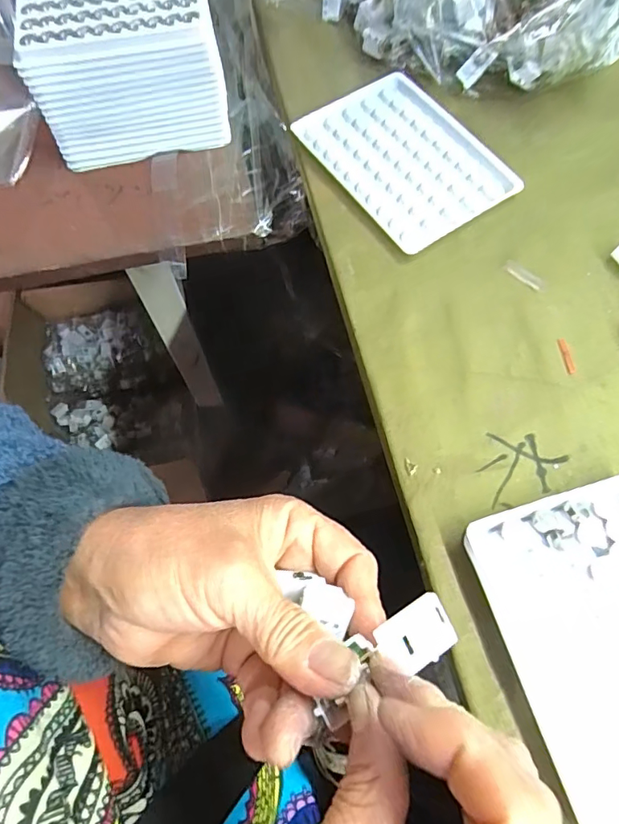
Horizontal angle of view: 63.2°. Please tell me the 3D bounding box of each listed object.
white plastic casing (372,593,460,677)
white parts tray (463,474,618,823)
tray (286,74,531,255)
[{"bbox_3d":[0.039,0.081,0.181,0.029,0.004,0.021,-26,89,-20],"label":"white plastic casing"},{"bbox_3d":[0.137,0.099,0.218,0.097,0.013,0.129,-15,69,-4],"label":"white parts tray"},{"bbox_3d":[0.065,-0.168,0.329,0.096,0.007,0.126,-33,71,-10],"label":"tray"}]

